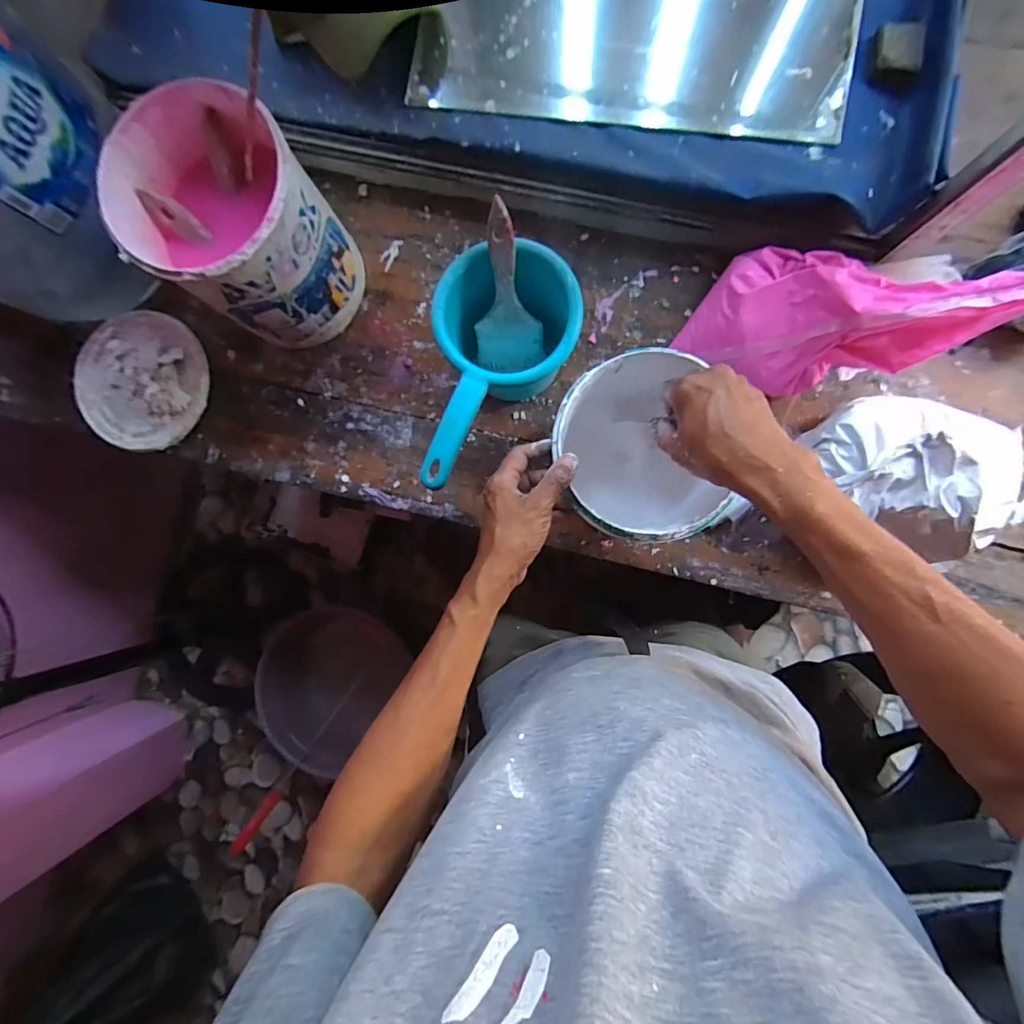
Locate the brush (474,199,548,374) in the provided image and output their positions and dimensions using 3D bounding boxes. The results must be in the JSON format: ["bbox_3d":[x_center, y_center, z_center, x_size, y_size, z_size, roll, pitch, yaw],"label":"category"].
[{"bbox_3d":[-0.007,-0.226,0.492,0.075,0.179,0.011,-2,56,4],"label":"brush"}]

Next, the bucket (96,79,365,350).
[{"bbox_3d":[-0.287,-0.302,0.513,0.168,0.182,0.180,0,88,4],"label":"bucket"}]

